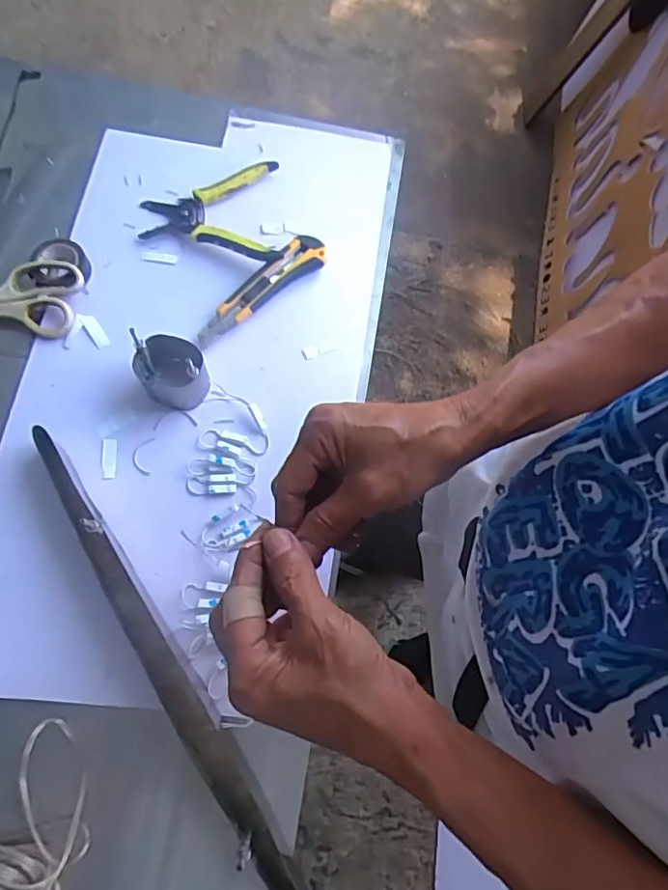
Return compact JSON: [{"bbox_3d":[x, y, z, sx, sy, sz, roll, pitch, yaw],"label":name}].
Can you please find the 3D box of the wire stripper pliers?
[{"bbox_3d":[-0.139,-0.256,0.621,0.150,0.027,0.140,-4,70,-4],"label":"wire stripper pliers"}]

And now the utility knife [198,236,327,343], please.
[{"bbox_3d":[-0.073,-0.163,0.593,0.040,0.028,0.165,42,73,12],"label":"utility knife"}]

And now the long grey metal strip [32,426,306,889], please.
[{"bbox_3d":[-0.146,0.180,0.456,0.032,0.041,0.450,-32,74,-13],"label":"long grey metal strip"}]

